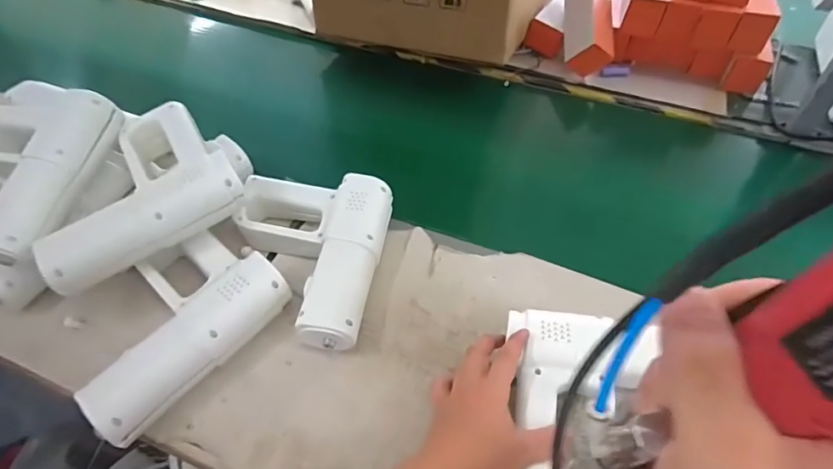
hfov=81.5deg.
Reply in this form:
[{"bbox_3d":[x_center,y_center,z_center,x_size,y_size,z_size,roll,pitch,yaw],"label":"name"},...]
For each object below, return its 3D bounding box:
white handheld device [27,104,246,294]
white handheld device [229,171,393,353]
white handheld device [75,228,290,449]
[{"bbox_3d":[-0.321,-0.060,0.556,0.222,0.057,0.187,-27,54,-21],"label":"white handheld device"},{"bbox_3d":[-0.132,0.021,0.561,0.179,0.063,0.209,7,50,6],"label":"white handheld device"},{"bbox_3d":[-0.267,0.083,0.514,0.176,0.064,0.207,32,56,25],"label":"white handheld device"}]

